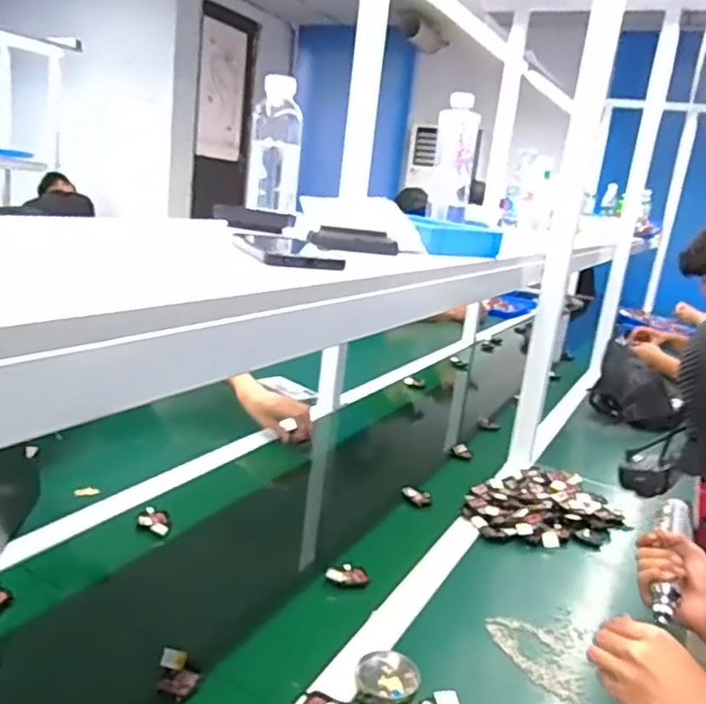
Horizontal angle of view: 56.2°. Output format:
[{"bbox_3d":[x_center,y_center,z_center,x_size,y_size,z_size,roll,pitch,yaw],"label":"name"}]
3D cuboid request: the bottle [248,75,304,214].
[{"bbox_3d":[-0.113,-0.288,0.954,0.075,0.200,0.062,4,14,-11],"label":"bottle"}]

